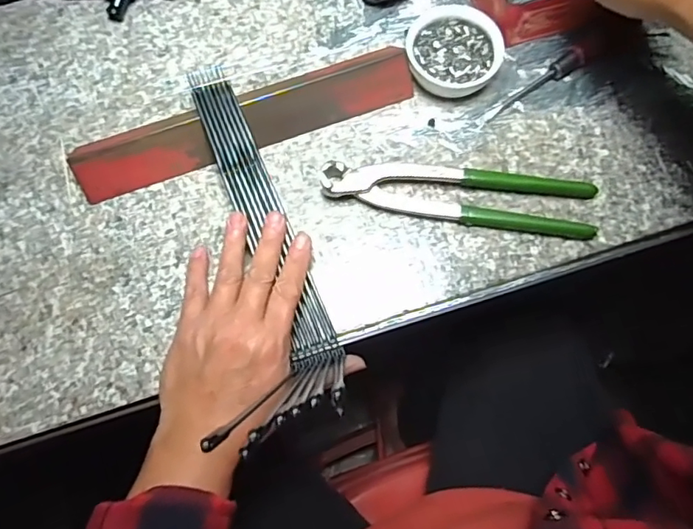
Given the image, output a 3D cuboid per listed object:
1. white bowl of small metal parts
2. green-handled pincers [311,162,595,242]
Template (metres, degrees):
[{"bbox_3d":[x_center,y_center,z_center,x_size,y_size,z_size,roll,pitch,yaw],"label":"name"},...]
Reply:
[{"bbox_3d":[0.083,-0.166,0.423,0.073,0.027,0.064,29,76,8],"label":"white bowl of small metal parts"},{"bbox_3d":[0.082,-0.053,0.396,0.196,0.017,0.045,7,74,3],"label":"green-handled pincers"}]

